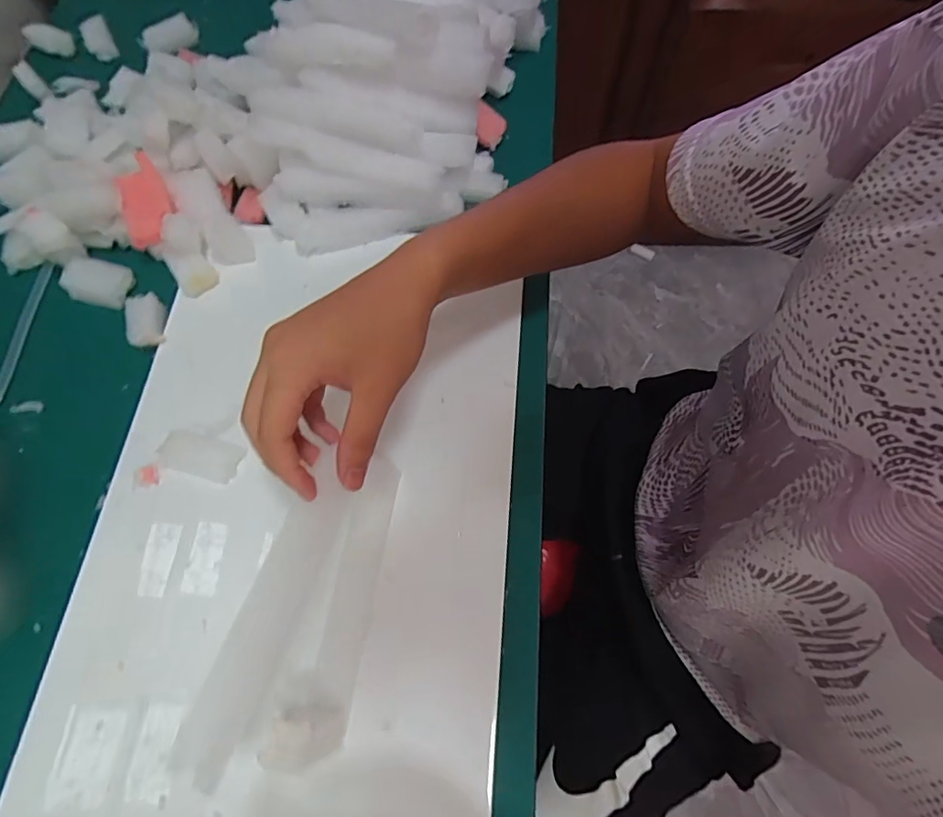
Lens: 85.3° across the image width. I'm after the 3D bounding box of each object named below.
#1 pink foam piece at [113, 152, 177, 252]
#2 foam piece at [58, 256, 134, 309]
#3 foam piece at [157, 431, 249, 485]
[{"bbox_3d":[-0.292,-0.189,0.461,0.038,0.024,0.084,-14,68,-4],"label":"pink foam piece"},{"bbox_3d":[-0.332,-0.112,0.452,0.055,0.020,0.034,8,68,5],"label":"foam piece"},{"bbox_3d":[-0.208,0.036,0.394,0.060,0.009,0.031,13,69,7],"label":"foam piece"}]

